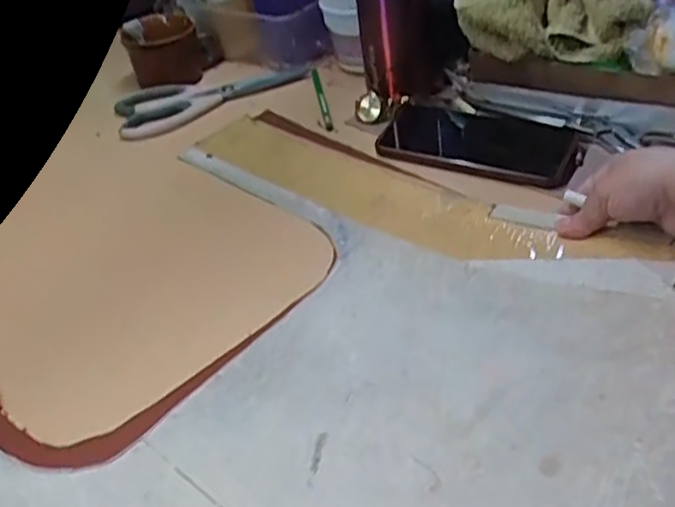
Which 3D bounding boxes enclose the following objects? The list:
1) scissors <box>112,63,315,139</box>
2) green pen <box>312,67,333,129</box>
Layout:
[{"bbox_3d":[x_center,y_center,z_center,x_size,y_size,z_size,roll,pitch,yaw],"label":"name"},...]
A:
[{"bbox_3d":[-0.132,-0.175,0.726,0.214,0.017,0.079,-20,42,-14],"label":"scissors"},{"bbox_3d":[-0.017,-0.168,0.714,0.009,0.012,0.131,-9,40,-2],"label":"green pen"}]

